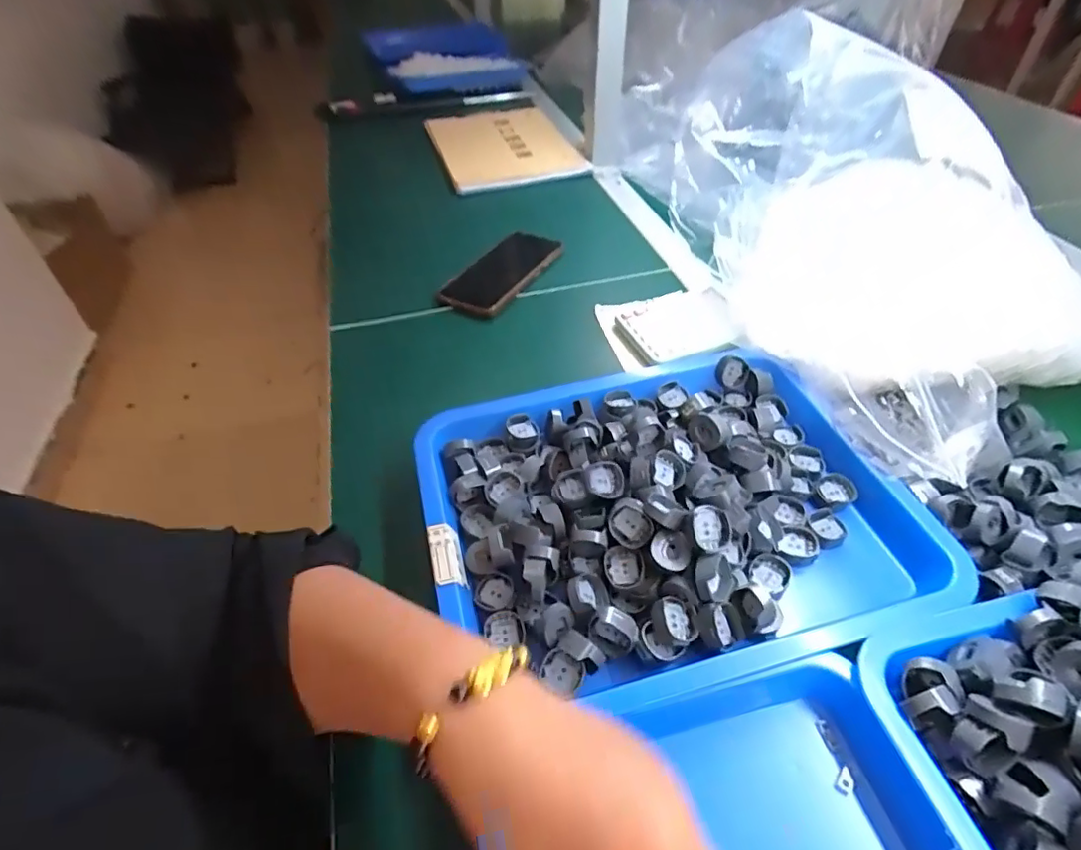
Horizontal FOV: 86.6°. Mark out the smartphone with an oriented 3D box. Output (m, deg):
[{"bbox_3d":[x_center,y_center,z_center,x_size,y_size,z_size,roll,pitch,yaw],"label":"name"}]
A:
[{"bbox_3d":[-0.046,-0.186,0.692,0.085,0.017,0.167,24,50,23],"label":"smartphone"}]

